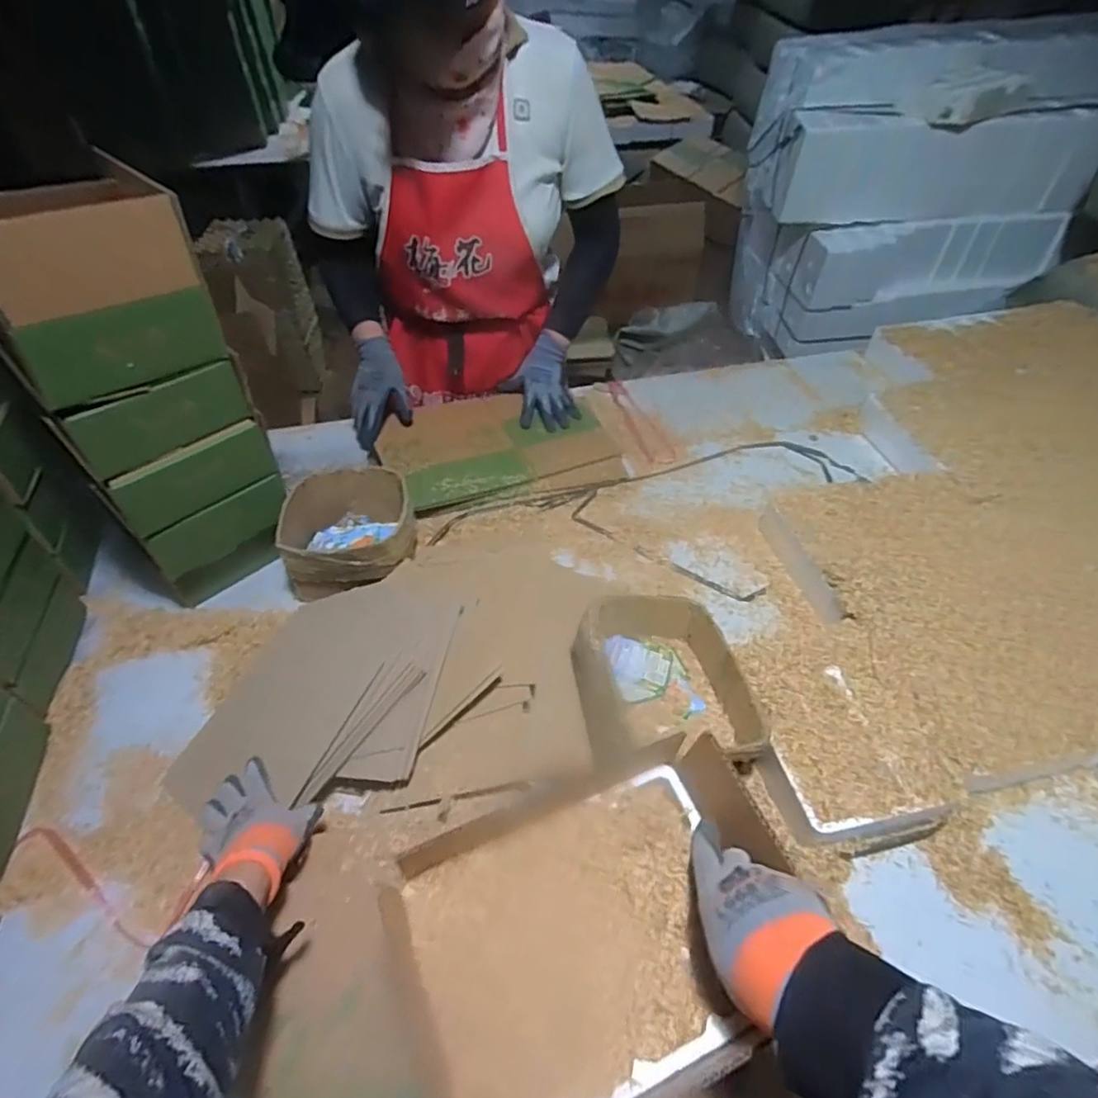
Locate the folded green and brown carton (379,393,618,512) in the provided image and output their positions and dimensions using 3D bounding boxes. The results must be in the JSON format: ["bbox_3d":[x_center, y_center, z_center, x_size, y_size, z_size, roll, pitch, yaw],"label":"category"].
[{"bbox_3d":[-0.106,-0.208,1.165,0.414,0.026,0.266,-19,52,-24],"label":"folded green and brown carton"}]

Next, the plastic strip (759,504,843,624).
[{"bbox_3d":[0.381,0.021,0.937,0.013,0.056,0.238,-9,47,-6],"label":"plastic strip"}]

